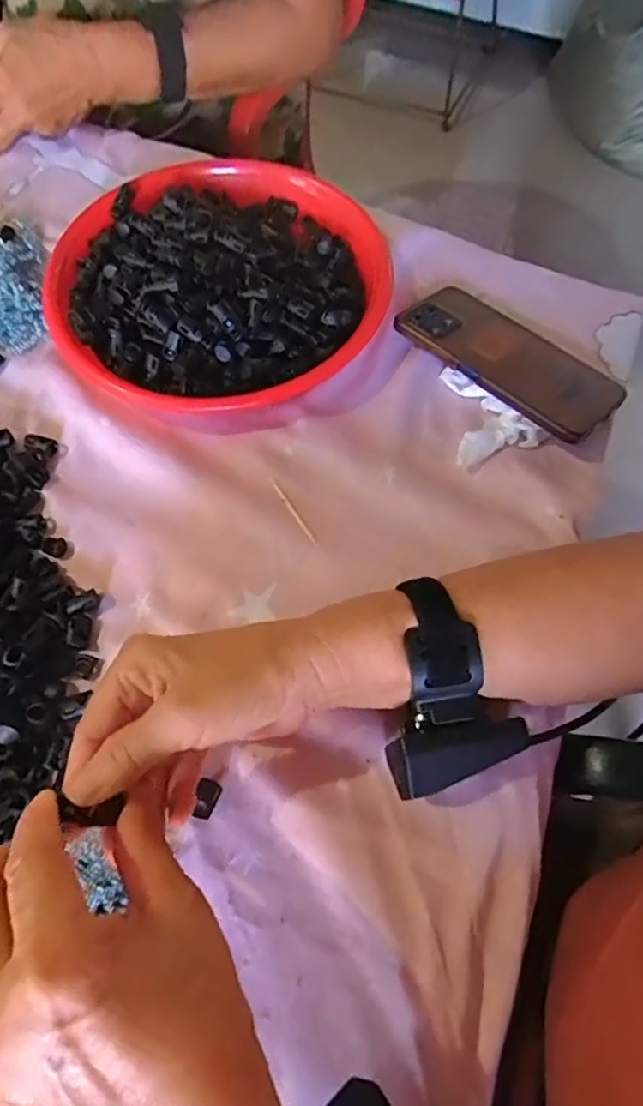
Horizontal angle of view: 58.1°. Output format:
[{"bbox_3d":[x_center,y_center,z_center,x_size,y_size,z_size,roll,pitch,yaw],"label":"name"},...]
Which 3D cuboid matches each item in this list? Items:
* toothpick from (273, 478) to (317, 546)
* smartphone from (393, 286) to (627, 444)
[{"bbox_3d":[-0.019,-0.027,0.380,0.004,0.004,0.055,-30,71,-14],"label":"toothpick"},{"bbox_3d":[0.135,-0.142,0.415,0.158,0.010,0.077,41,62,17],"label":"smartphone"}]

